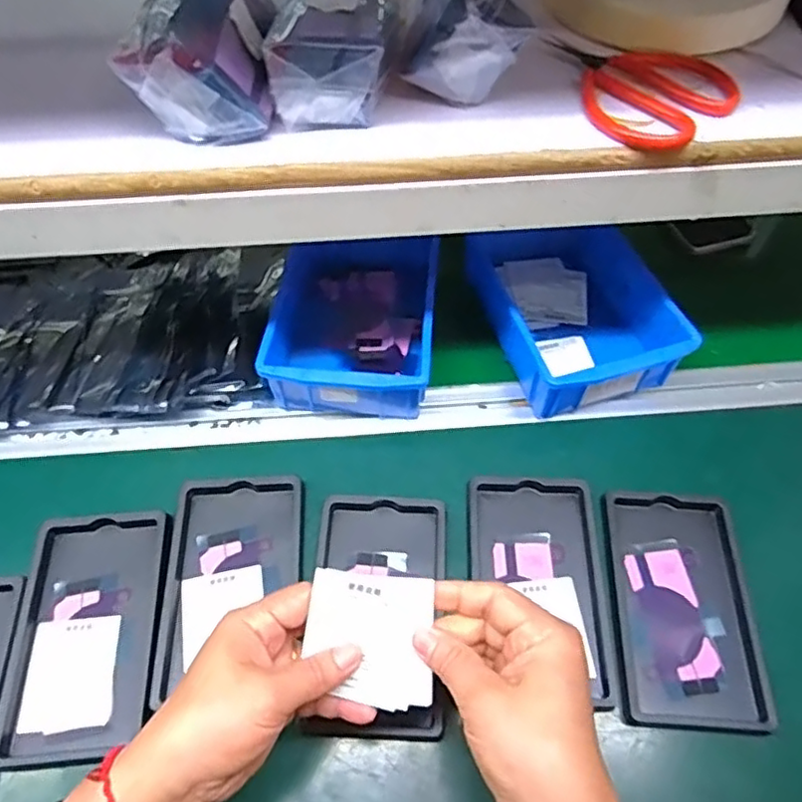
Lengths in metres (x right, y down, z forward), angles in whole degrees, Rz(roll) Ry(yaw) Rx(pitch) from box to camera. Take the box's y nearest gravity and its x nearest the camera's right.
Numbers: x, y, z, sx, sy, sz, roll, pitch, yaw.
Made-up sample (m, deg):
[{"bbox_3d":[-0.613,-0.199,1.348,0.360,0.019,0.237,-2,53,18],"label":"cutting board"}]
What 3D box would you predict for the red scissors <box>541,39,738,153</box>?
[{"bbox_3d":[0.141,-0.194,0.392,0.079,0.018,0.110,-39,64,-23],"label":"red scissors"}]

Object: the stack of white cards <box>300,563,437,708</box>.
[{"bbox_3d":[-0.018,0.130,0.345,0.067,0.005,0.070,5,91,7],"label":"stack of white cards"}]

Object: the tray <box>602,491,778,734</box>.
[{"bbox_3d":[0.197,0.143,0.451,0.097,0.015,0.158,4,56,3],"label":"tray"}]

